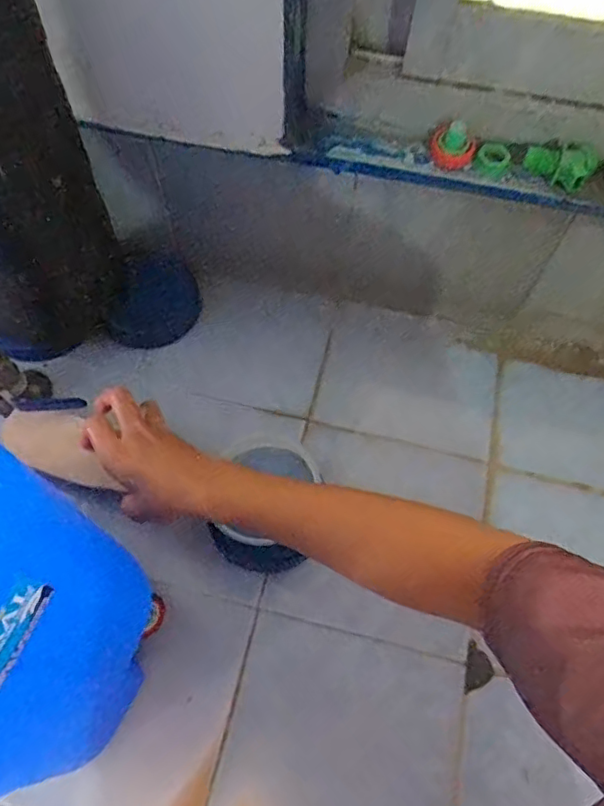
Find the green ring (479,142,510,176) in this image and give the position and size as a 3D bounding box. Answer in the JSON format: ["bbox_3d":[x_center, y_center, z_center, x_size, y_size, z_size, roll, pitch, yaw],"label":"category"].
[{"bbox_3d":[0.174,-0.222,0.523,0.028,0.016,0.024,19,65,8],"label":"green ring"}]

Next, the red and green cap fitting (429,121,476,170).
[{"bbox_3d":[0.134,-0.230,0.513,0.040,0.033,0.027,25,66,10],"label":"red and green cap fitting"}]

